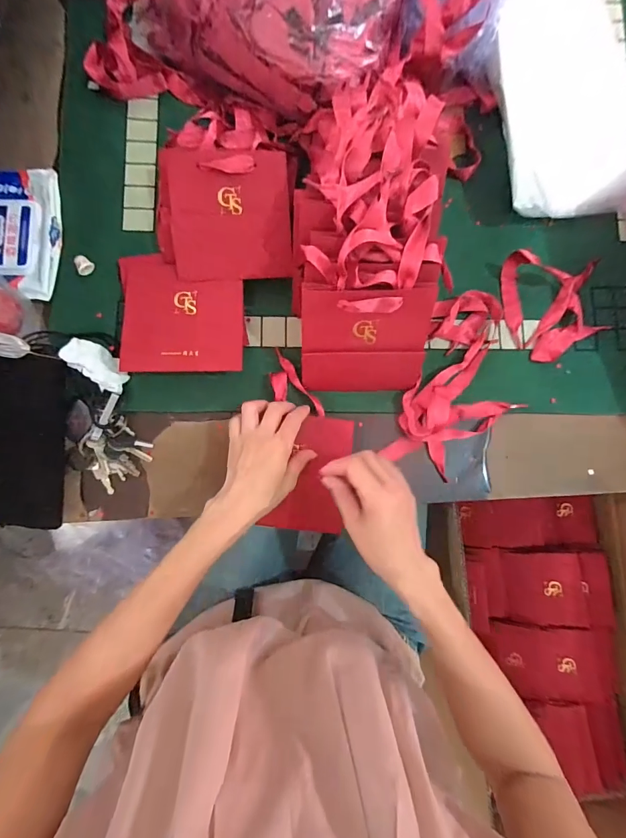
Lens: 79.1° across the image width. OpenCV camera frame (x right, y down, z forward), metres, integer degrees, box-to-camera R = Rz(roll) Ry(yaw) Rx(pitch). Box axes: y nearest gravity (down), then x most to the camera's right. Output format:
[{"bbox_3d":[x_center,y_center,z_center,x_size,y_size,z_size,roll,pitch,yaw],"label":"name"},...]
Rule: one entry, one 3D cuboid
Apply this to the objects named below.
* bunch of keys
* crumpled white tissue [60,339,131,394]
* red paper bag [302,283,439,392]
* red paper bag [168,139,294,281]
[{"bbox_3d":[-0.240,0.035,0.459,0.078,0.019,0.092,40,83,1],"label":"bunch of keys"},{"bbox_3d":[-0.255,-0.063,0.449,0.073,0.016,0.039,44,63,-26],"label":"crumpled white tissue"},{"bbox_3d":[0.058,-0.082,0.421,0.138,0.129,0.009,-1,42,-2],"label":"red paper bag"},{"bbox_3d":[-0.096,-0.243,0.453,0.138,0.006,0.143,-3,102,-5],"label":"red paper bag"}]

